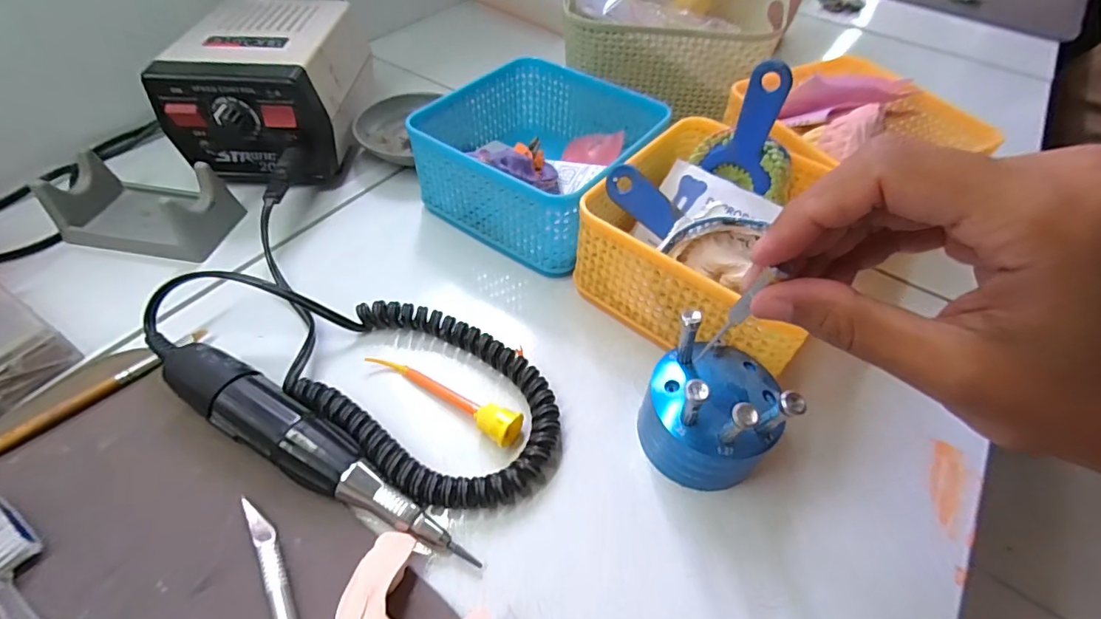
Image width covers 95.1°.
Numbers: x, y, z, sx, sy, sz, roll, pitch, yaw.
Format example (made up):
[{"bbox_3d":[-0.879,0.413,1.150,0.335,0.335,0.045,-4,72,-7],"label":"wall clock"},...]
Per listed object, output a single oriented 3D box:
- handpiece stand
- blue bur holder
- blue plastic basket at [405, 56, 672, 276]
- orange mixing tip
[{"bbox_3d":[-0.260,-0.069,0.323,0.099,0.039,0.055,10,50,5],"label":"handpiece stand"},{"bbox_3d":[0.074,0.042,0.228,0.057,0.068,0.061,27,54,19],"label":"blue bur holder"},{"bbox_3d":[-0.006,-0.103,0.347,0.131,0.066,0.133,30,55,20],"label":"blue plastic basket"},{"bbox_3d":[-0.057,0.042,0.255,0.090,0.016,0.017,23,53,17],"label":"orange mixing tip"}]

